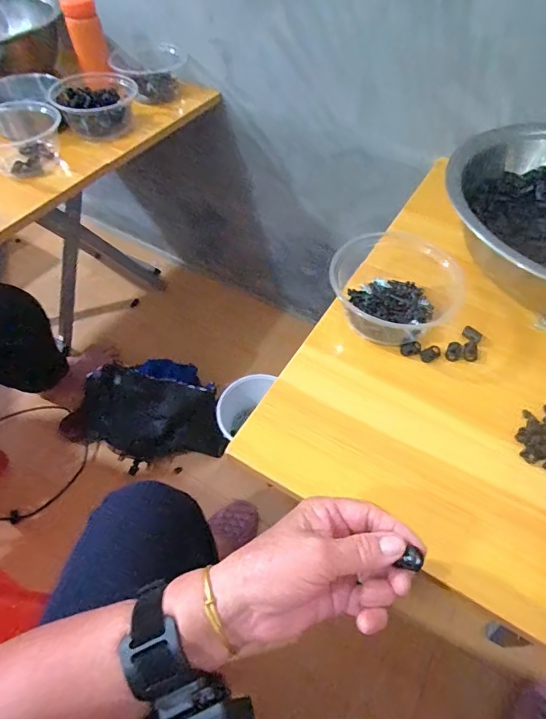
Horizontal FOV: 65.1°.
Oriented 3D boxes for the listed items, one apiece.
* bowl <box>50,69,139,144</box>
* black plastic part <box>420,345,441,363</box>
[{"bbox_3d":[-0.293,-0.426,0.717,0.128,0.068,0.127,0,54,-1],"label":"bowl"},{"bbox_3d":[0.162,-0.006,0.441,0.023,0.006,0.013,-22,58,-16],"label":"black plastic part"}]

